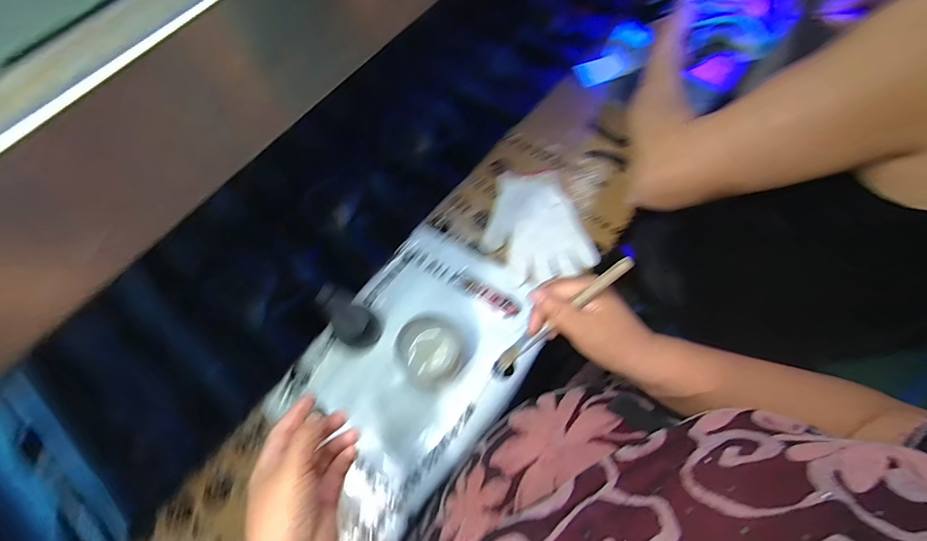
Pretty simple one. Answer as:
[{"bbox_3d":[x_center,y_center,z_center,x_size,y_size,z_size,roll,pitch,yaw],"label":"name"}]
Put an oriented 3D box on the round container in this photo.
[{"bbox_3d":[-0.041,0.102,0.530,0.082,0.048,0.080,-1,66,2],"label":"round container"}]

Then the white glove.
[{"bbox_3d":[0.103,-0.070,0.621,0.143,0.017,0.185,-21,66,-6],"label":"white glove"}]

